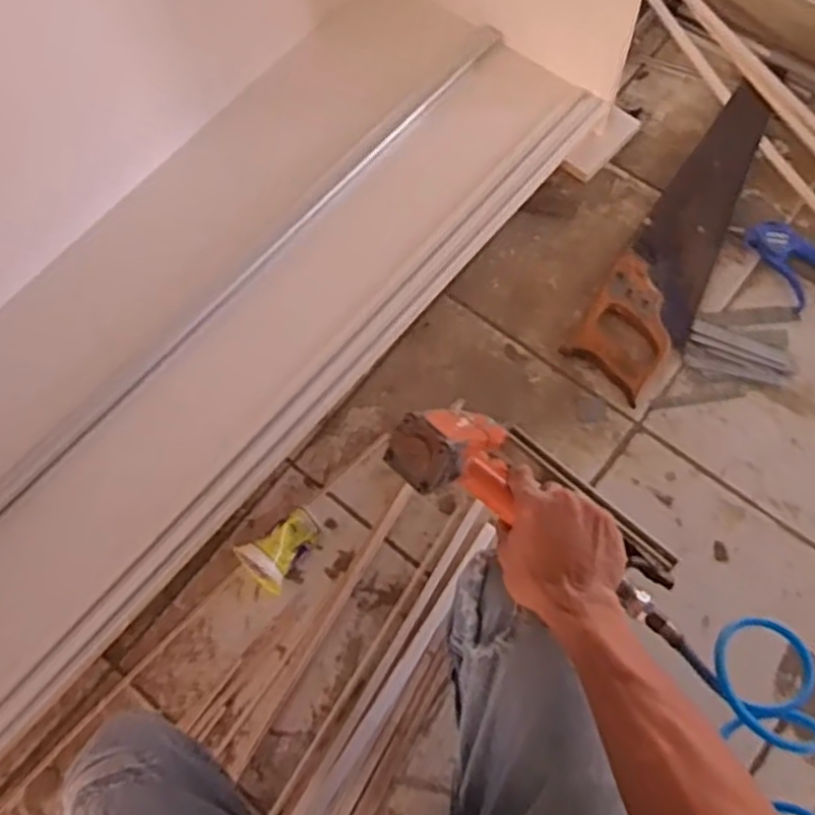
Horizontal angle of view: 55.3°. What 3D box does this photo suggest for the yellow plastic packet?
[{"bbox_3d":[-0.147,0.154,0.886,0.066,0.052,0.096,33,75,13],"label":"yellow plastic packet"}]

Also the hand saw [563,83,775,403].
[{"bbox_3d":[0.372,-0.231,1.010,0.116,0.026,0.484,31,75,13],"label":"hand saw"}]

